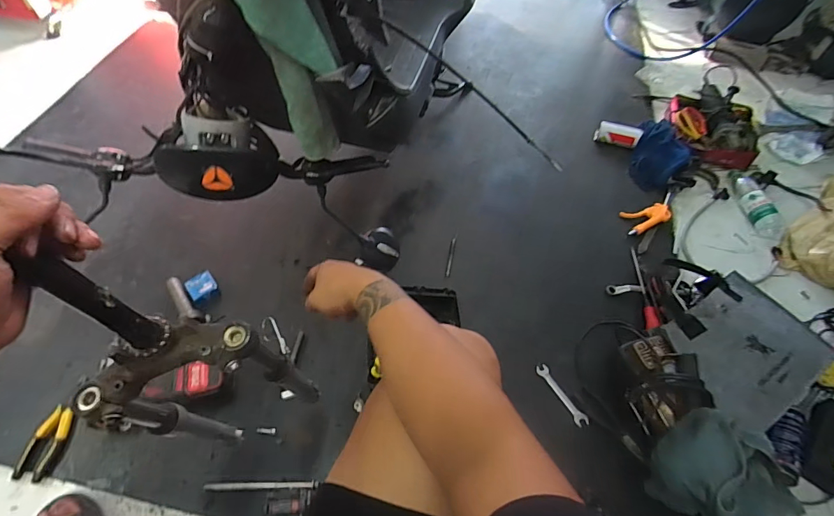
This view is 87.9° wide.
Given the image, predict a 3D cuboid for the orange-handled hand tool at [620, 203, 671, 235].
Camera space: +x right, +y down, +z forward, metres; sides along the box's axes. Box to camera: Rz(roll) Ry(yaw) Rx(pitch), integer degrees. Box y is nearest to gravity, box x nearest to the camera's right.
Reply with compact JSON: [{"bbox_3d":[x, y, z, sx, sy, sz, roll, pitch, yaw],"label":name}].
[{"bbox_3d":[0.651,-0.115,1.218,0.144,0.027,0.082,-13,56,-9],"label":"orange-handled hand tool"}]

